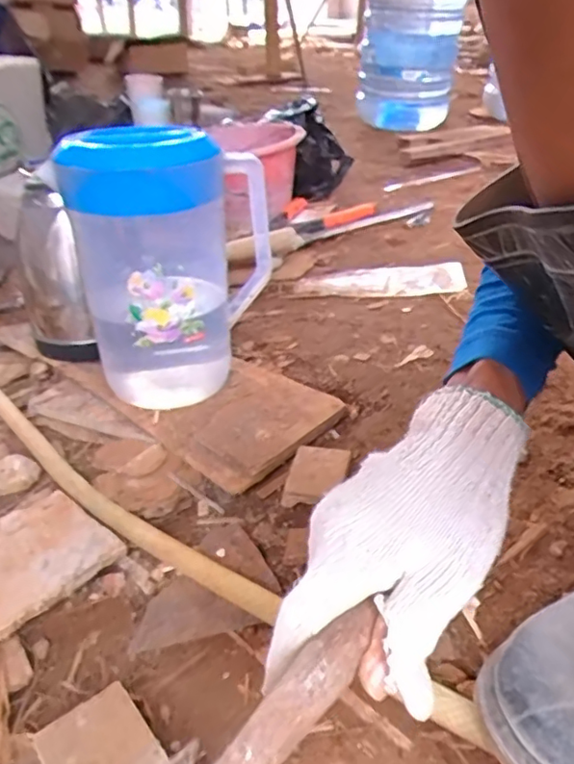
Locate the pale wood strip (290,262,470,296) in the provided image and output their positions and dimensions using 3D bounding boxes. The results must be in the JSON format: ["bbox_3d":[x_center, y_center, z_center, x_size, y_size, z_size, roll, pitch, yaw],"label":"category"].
[{"bbox_3d":[0.133,-0.150,0.843,0.240,0.014,0.083,1,35,10],"label":"pale wood strip"}]

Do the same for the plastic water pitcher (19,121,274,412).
[{"bbox_3d":[-0.117,-0.121,0.606,0.180,0.275,0.126,-32,42,-32],"label":"plastic water pitcher"}]

